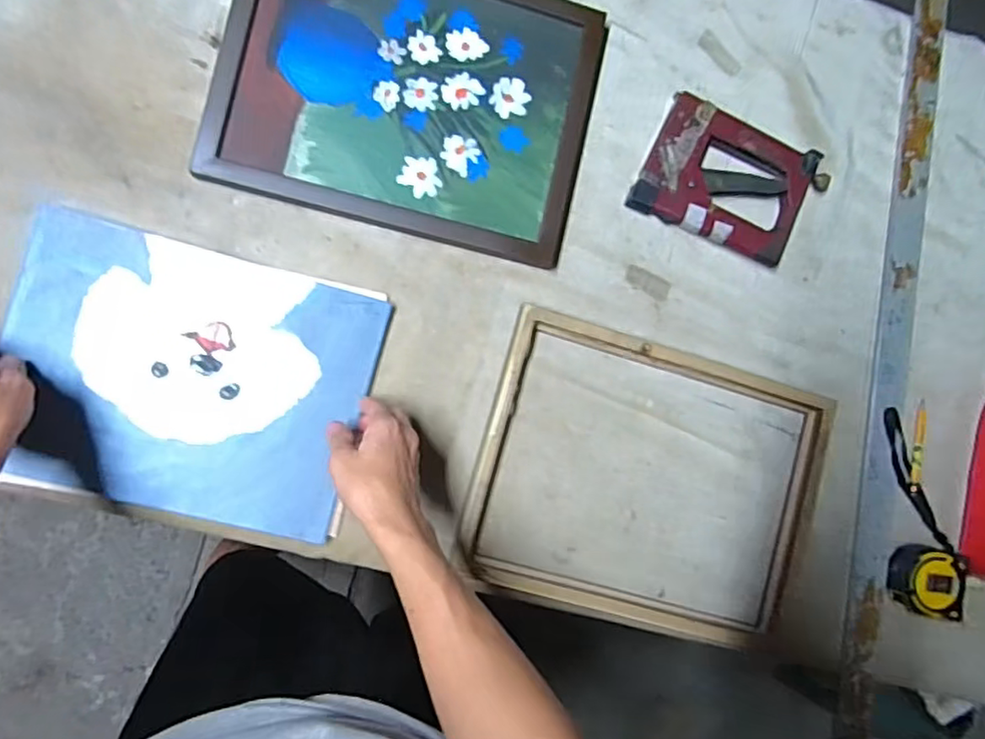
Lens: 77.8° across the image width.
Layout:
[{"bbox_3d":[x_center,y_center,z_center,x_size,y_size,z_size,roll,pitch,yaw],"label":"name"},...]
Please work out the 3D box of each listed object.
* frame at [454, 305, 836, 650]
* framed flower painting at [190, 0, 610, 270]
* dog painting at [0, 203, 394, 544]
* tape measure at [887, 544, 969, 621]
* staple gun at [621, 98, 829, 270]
[{"bbox_3d":[0.156,0.113,0.595,0.342,0.014,0.270,16,85,-7],"label":"frame"},{"bbox_3d":[-0.073,-0.267,0.578,0.339,0.018,0.266,13,85,-7],"label":"framed flower painting"},{"bbox_3d":[-0.266,0.009,0.541,0.299,0.019,0.232,14,85,-7],"label":"dog painting"},{"bbox_3d":[0.442,0.215,0.622,0.062,0.040,0.066,15,85,-7],"label":"tape measure"},{"bbox_3d":[0.244,-0.191,0.620,0.181,0.024,0.122,22,84,-6],"label":"staple gun"}]

